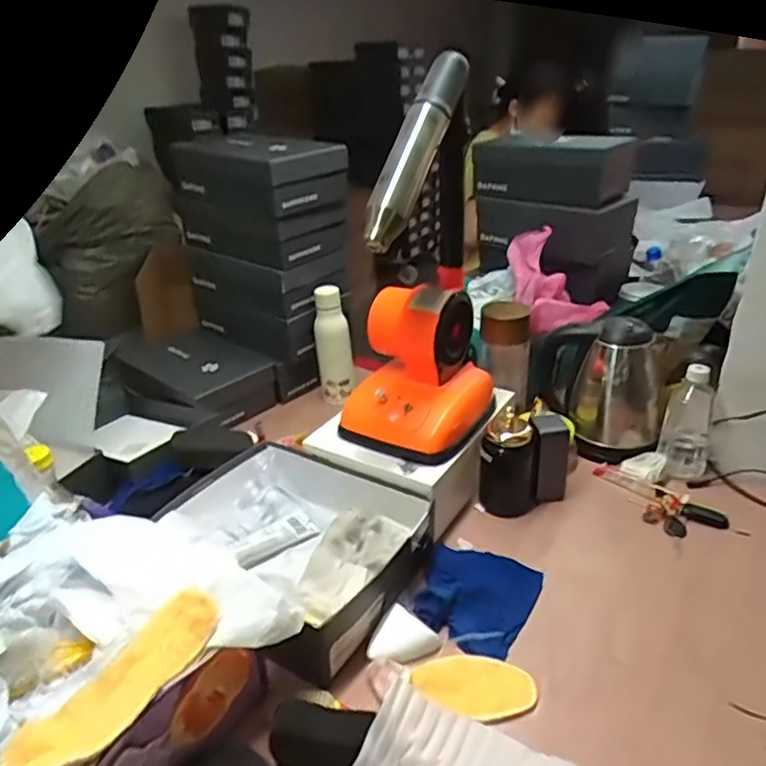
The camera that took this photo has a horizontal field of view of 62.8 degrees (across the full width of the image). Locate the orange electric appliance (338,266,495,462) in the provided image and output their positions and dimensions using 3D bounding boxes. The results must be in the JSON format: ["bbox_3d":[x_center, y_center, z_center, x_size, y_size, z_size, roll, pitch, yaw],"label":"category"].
[{"bbox_3d":[0.052,-0.033,0.928,0.170,0.203,0.200,14,32,27],"label":"orange electric appliance"}]

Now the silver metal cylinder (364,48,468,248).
[{"bbox_3d":[0.037,-0.285,0.758,0.062,0.264,0.059,17,-10,32],"label":"silver metal cylinder"}]

